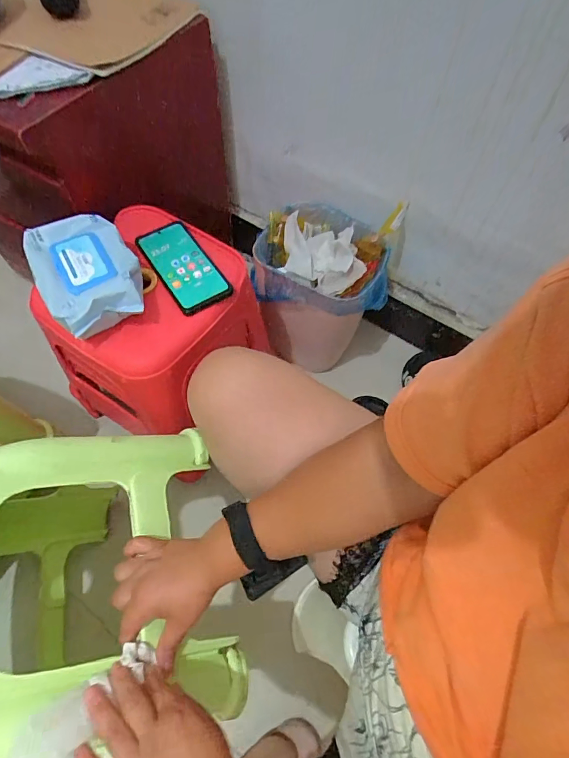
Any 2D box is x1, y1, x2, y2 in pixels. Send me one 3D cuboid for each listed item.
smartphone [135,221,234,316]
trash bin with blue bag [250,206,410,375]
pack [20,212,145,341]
[{"bbox_3d":[-0.147,-0.164,0.595,0.077,0.013,0.163,-29,65,-17],"label":"smartphone"},{"bbox_3d":[0.075,-0.172,0.842,0.243,0.270,0.235,13,61,5],"label":"trash bin with blue bag"},{"bbox_3d":[-0.253,-0.135,0.545,0.121,0.051,0.183,-30,65,-17],"label":"pack"}]

